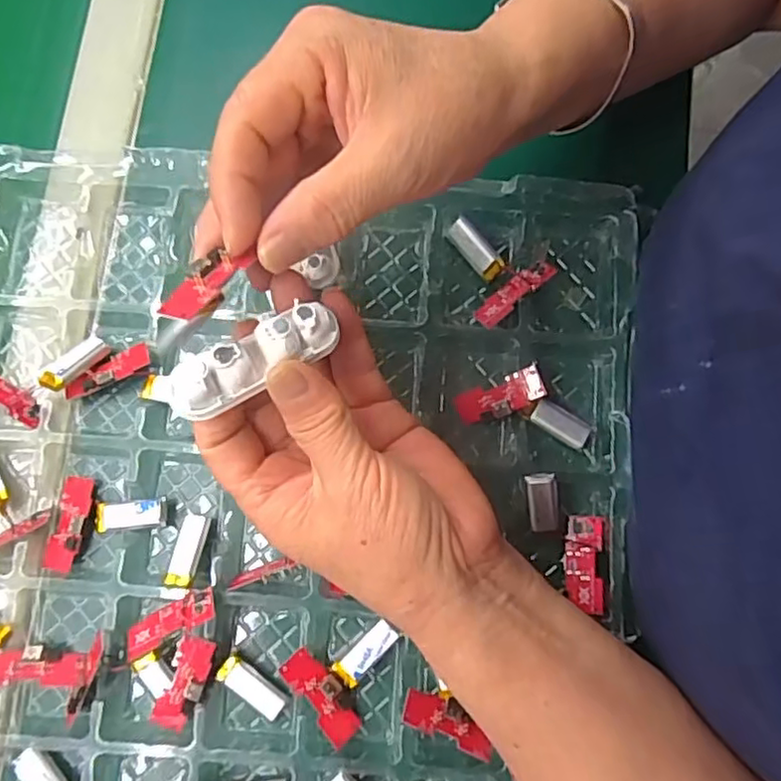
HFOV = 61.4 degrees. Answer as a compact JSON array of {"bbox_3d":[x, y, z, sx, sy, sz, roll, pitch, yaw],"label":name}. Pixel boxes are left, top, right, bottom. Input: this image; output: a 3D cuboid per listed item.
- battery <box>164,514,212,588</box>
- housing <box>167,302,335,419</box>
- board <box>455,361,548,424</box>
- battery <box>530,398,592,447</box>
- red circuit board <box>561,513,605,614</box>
[{"bbox_3d":[-0.094,0.074,0.306,0.013,0.006,0.034,12,59,1],"label":"battery"},{"bbox_3d":[-0.047,-0.012,0.223,0.060,0.015,0.017,-29,80,-15],"label":"housing"},{"bbox_3d":[0.052,0.003,0.316,0.044,0.008,0.018,-21,78,25],"label":"board"},{"bbox_3d":[0.083,0.016,0.320,0.030,0.005,0.013,32,82,5],"label":"battery"},{"bbox_3d":[0.090,0.080,0.307,0.018,0.004,0.044,-3,68,22],"label":"red circuit board"}]

